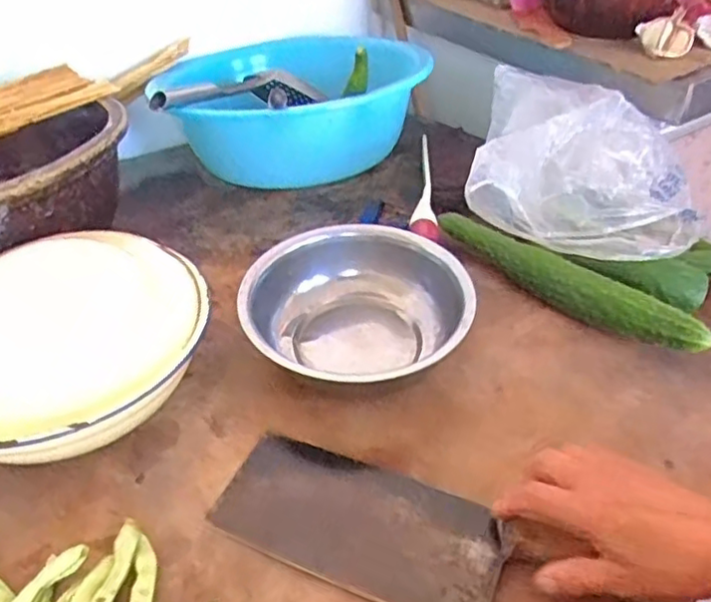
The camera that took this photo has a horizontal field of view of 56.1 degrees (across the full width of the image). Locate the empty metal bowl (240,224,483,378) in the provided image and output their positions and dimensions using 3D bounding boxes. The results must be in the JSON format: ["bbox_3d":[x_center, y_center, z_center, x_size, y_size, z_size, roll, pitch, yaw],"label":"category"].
[{"bbox_3d":[0.002,0.017,0.605,0.195,0.077,0.180,-1,38,1],"label":"empty metal bowl"}]

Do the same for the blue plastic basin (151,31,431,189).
[{"bbox_3d":[-0.077,-0.296,0.990,0.384,0.137,0.384,-1,38,1],"label":"blue plastic basin"}]

